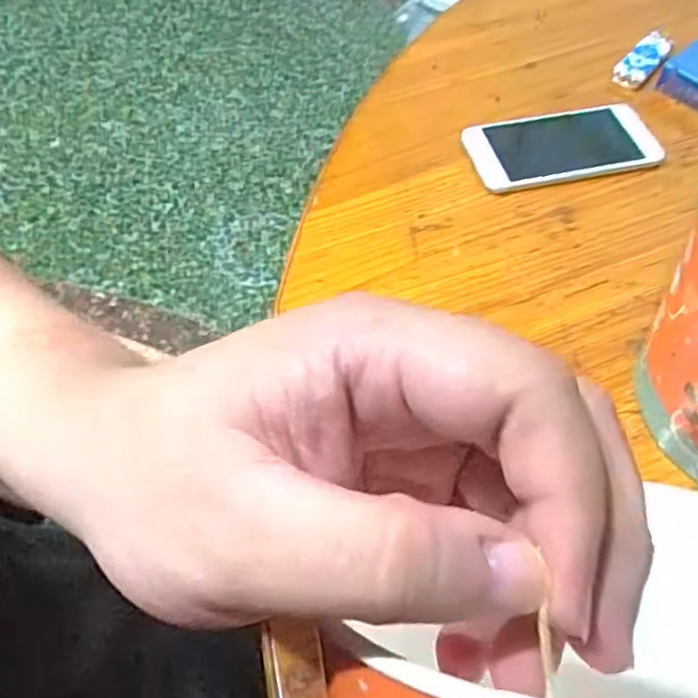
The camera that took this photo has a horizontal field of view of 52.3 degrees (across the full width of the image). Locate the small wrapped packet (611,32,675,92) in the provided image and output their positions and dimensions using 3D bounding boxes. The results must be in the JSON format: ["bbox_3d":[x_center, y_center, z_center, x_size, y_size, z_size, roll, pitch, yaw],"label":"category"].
[{"bbox_3d":[0.232,-0.229,0.559,0.025,0.008,0.071,32,63,21],"label":"small wrapped packet"}]

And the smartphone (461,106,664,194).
[{"bbox_3d":[0.150,-0.146,0.506,0.133,0.009,0.066,-12,57,-6],"label":"smartphone"}]

